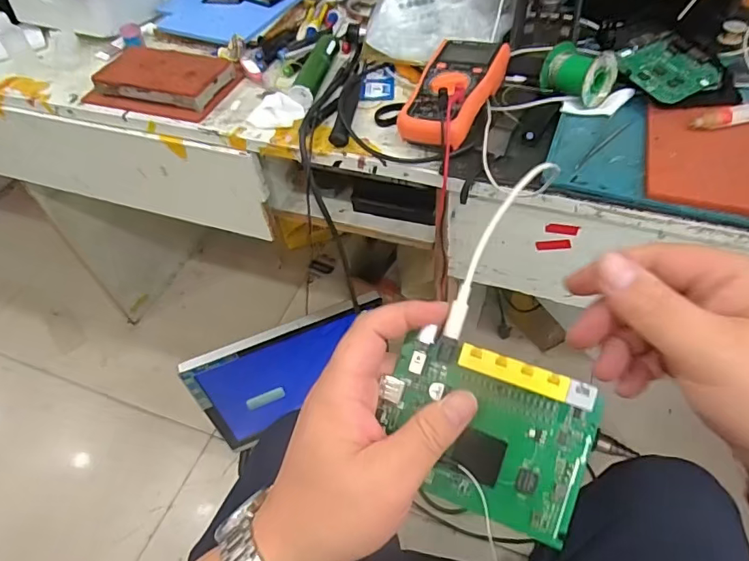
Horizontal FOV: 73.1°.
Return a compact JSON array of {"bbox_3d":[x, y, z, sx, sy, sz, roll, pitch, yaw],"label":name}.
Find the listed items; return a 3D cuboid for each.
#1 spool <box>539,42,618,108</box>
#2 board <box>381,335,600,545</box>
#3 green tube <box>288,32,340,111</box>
[{"bbox_3d":[0.247,-0.250,0.613,0.070,0.060,0.070,-32,55,-19],"label":"spool"},{"bbox_3d":[0.056,0.079,0.269,0.109,0.012,0.082,18,89,17],"label":"board"},{"bbox_3d":[-0.083,-0.297,0.705,0.034,0.026,0.146,7,52,10],"label":"green tube"}]

